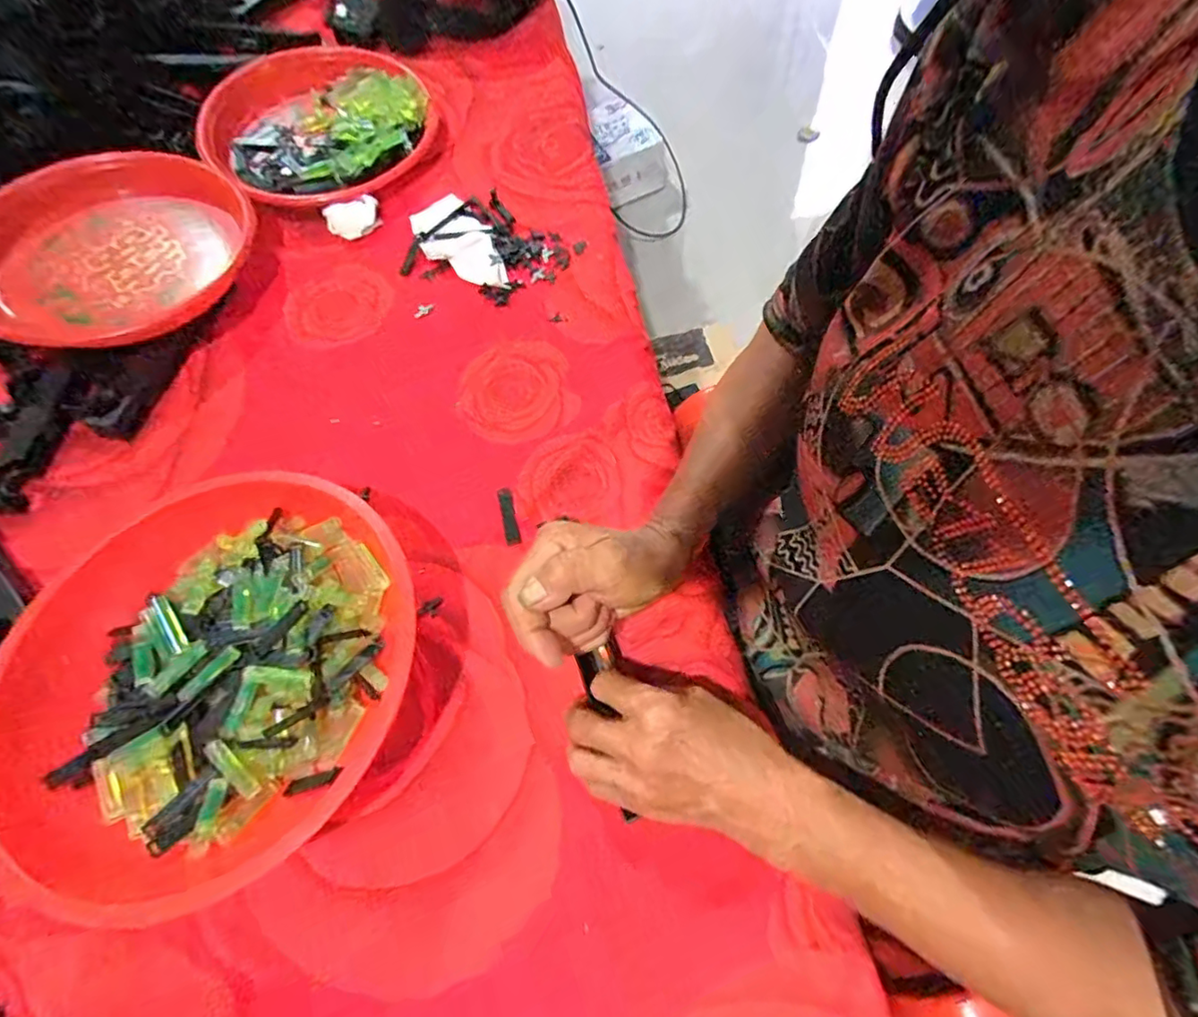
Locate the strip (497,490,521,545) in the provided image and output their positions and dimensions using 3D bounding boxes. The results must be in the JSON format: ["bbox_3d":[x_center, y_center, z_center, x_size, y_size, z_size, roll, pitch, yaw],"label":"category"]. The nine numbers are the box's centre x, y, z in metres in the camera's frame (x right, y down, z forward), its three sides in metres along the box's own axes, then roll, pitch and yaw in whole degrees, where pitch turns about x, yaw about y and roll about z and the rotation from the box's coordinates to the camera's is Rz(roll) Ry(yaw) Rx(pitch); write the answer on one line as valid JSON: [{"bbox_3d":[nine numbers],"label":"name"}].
[{"bbox_3d":[-0.070,0.006,0.443,0.011,0.004,0.047,-9,68,-17],"label":"strip"}]

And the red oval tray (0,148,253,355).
[{"bbox_3d":[-0.473,-0.261,0.557,0.249,0.040,0.249,-33,74,-23],"label":"red oval tray"}]

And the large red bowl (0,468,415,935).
[{"bbox_3d":[-0.239,0.101,0.360,0.239,0.075,0.245,-2,62,3],"label":"large red bowl"}]

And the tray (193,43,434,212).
[{"bbox_3d":[-0.313,-0.437,0.653,0.257,0.043,0.267,-30,64,-12],"label":"tray"}]

